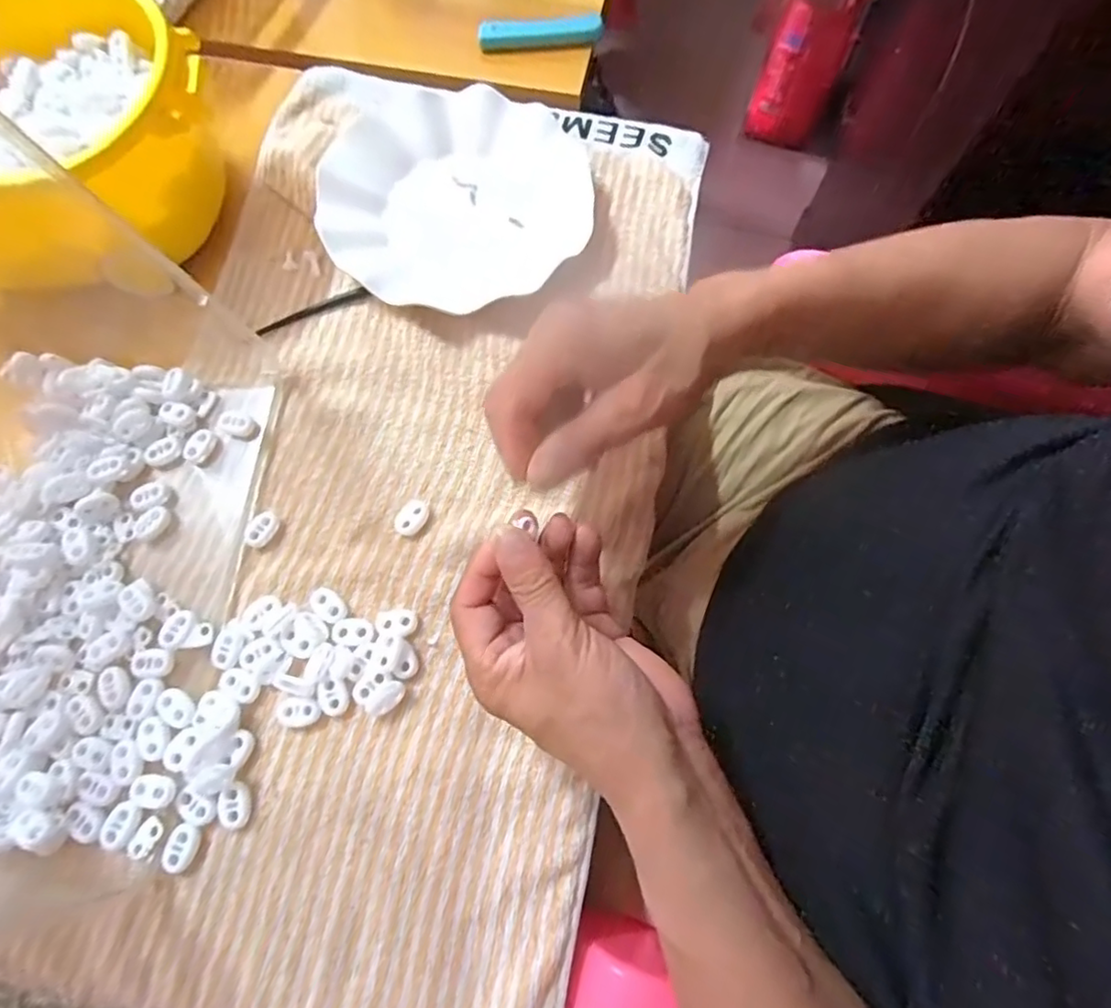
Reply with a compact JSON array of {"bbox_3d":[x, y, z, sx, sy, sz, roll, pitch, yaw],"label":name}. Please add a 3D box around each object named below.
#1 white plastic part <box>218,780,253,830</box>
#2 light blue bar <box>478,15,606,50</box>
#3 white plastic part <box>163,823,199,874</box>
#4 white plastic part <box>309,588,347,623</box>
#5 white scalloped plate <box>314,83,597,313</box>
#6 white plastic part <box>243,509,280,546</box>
[{"bbox_3d":[-0.166,0.155,0.309,0.013,0.004,0.022,-13,72,-4],"label":"white plastic part"},{"bbox_3d":[-0.011,-0.378,0.481,0.099,0.014,0.019,-5,72,-2],"label":"light blue bar"},{"bbox_3d":[-0.190,0.175,0.305,0.013,0.006,0.023,8,72,3],"label":"white plastic part"},{"bbox_3d":[-0.130,0.057,0.341,0.024,0.004,0.014,40,76,12],"label":"white plastic part"},{"bbox_3d":[-0.067,-0.216,0.418,0.179,0.025,0.191,-2,71,-1],"label":"white scalloped plate"},{"bbox_3d":[-0.175,0.014,0.356,0.017,0.004,0.022,26,73,8],"label":"white plastic part"}]

